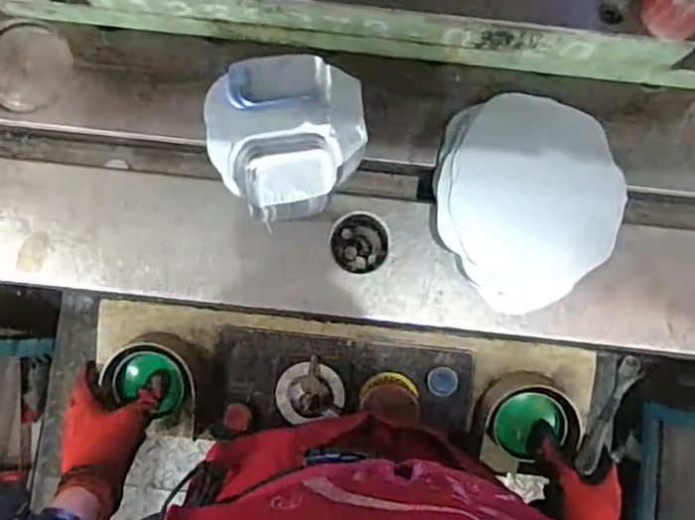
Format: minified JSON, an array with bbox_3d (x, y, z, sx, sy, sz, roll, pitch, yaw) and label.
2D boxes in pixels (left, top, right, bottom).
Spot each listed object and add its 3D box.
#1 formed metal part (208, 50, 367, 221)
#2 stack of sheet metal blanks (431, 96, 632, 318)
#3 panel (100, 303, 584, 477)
[{"bbox_3d":[-0.045,-0.095,0.472,0.113,0.034,0.120,-6,84,-1],"label":"formed metal part"},{"bbox_3d":[0.155,-0.055,0.547,0.152,0.044,0.171,-33,85,-3],"label":"stack of sheet metal blanks"},{"bbox_3d":[-0.008,0.127,0.618,0.485,0.062,0.125,6,86,1],"label":"panel"}]

